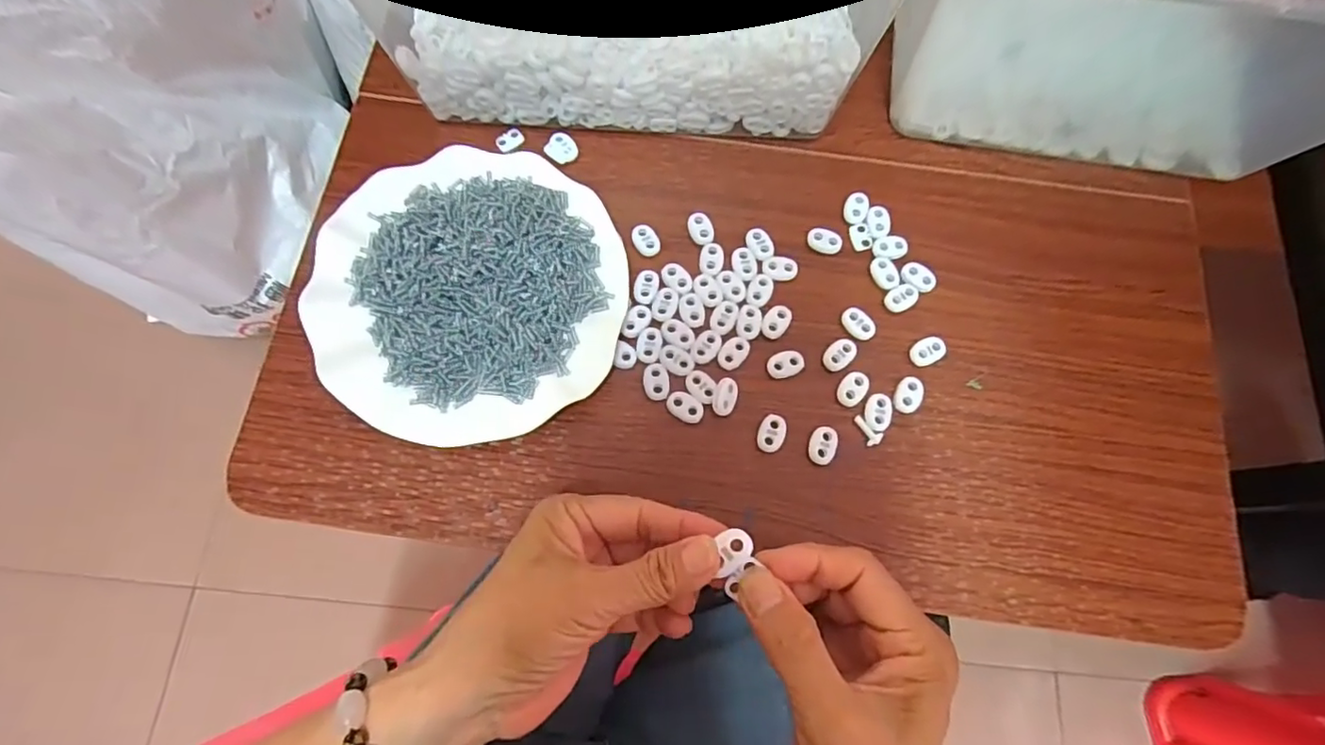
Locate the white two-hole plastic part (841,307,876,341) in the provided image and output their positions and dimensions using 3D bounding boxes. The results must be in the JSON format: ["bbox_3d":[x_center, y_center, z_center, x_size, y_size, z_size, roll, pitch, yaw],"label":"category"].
[{"bbox_3d":[0.124,-0.031,0.364,0.017,0.005,0.023,-35,78,-9],"label":"white two-hole plastic part"}]

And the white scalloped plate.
[{"bbox_3d":[-0.114,-0.048,0.353,0.177,0.026,0.180,0,75,-1],"label":"white scalloped plate"}]

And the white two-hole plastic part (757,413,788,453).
[{"bbox_3d":[0.065,0.035,0.343,0.016,0.004,0.024,17,76,4],"label":"white two-hole plastic part"}]

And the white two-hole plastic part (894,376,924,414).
[{"bbox_3d":[0.149,0.013,0.350,0.015,0.005,0.022,17,76,4],"label":"white two-hole plastic part"}]

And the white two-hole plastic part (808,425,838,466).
[{"bbox_3d":[0.095,0.043,0.341,0.015,0.004,0.023,19,76,4],"label":"white two-hole plastic part"}]

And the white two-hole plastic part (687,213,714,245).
[{"bbox_3d":[0.025,-0.095,0.378,0.015,0.004,0.023,-12,76,-4],"label":"white two-hole plastic part"}]

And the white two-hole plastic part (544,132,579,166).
[{"bbox_3d":[-0.069,-0.154,0.399,0.024,0.005,0.022,0,75,-1],"label":"white two-hole plastic part"}]

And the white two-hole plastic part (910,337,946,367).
[{"bbox_3d":[0.165,-0.013,0.359,0.021,0.006,0.015,-35,78,-9],"label":"white two-hole plastic part"}]

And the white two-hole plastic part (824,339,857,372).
[{"bbox_3d":[0.110,-0.011,0.356,0.015,0.004,0.023,40,78,9],"label":"white two-hole plastic part"}]

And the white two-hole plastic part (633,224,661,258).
[{"bbox_3d":[-0.010,-0.086,0.376,0.016,0.004,0.023,-28,77,-8],"label":"white two-hole plastic part"}]

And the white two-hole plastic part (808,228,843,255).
[{"bbox_3d":[0.107,-0.087,0.381,0.022,0.006,0.015,20,76,4],"label":"white two-hole plastic part"}]

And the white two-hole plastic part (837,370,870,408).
[{"bbox_3d":[0.116,0.009,0.350,0.015,0.004,0.023,41,79,9],"label":"white two-hole plastic part"}]

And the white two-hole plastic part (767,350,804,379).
[{"bbox_3d":[0.076,-0.005,0.354,0.023,0.004,0.016,-23,77,-6],"label":"white two-hole plastic part"}]

